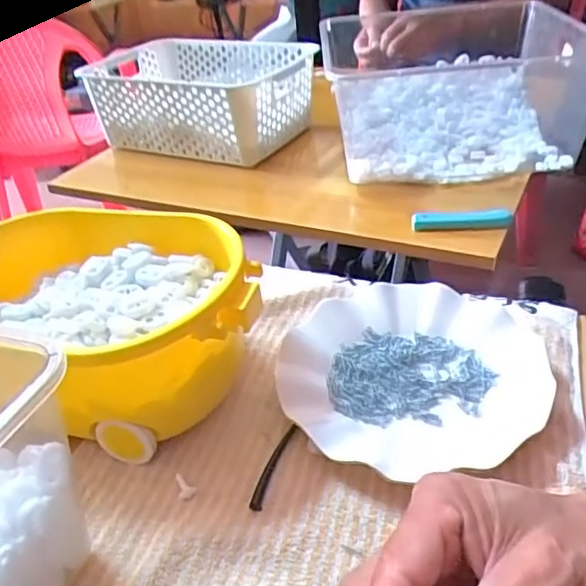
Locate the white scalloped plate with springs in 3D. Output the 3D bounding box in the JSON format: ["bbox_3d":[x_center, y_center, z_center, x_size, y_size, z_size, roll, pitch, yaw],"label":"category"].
[{"bbox_3d":[0.086,0.051,0.426,0.181,0.024,0.172,0,35,10],"label":"white scalloped plate with springs"}]

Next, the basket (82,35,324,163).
[{"bbox_3d":[-0.127,-0.283,0.856,0.304,0.116,0.222,15,40,28],"label":"basket"}]

